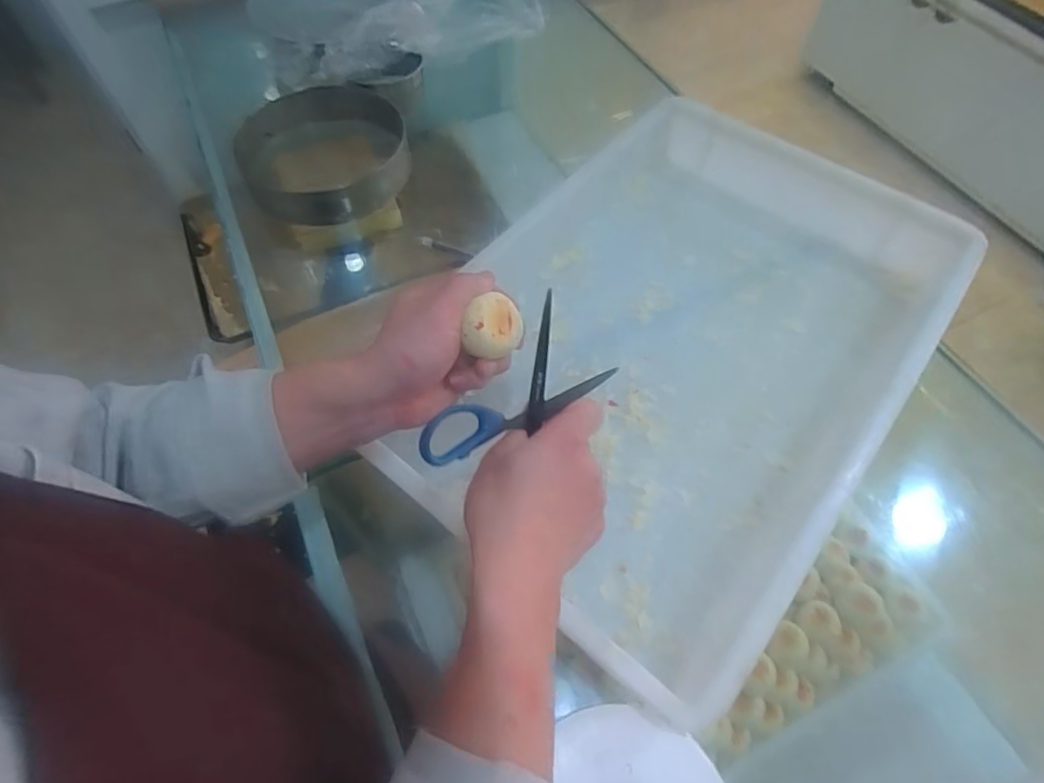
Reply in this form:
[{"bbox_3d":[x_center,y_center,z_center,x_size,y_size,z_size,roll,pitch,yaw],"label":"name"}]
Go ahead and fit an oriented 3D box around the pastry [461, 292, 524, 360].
[{"bbox_3d":[-0.018,-0.045,0.375,0.030,0.032,0.040,18,62,11],"label":"pastry"}]

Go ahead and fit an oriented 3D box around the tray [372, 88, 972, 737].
[{"bbox_3d":[0.170,-0.070,0.535,0.379,0.078,0.587,34,66,18],"label":"tray"}]

